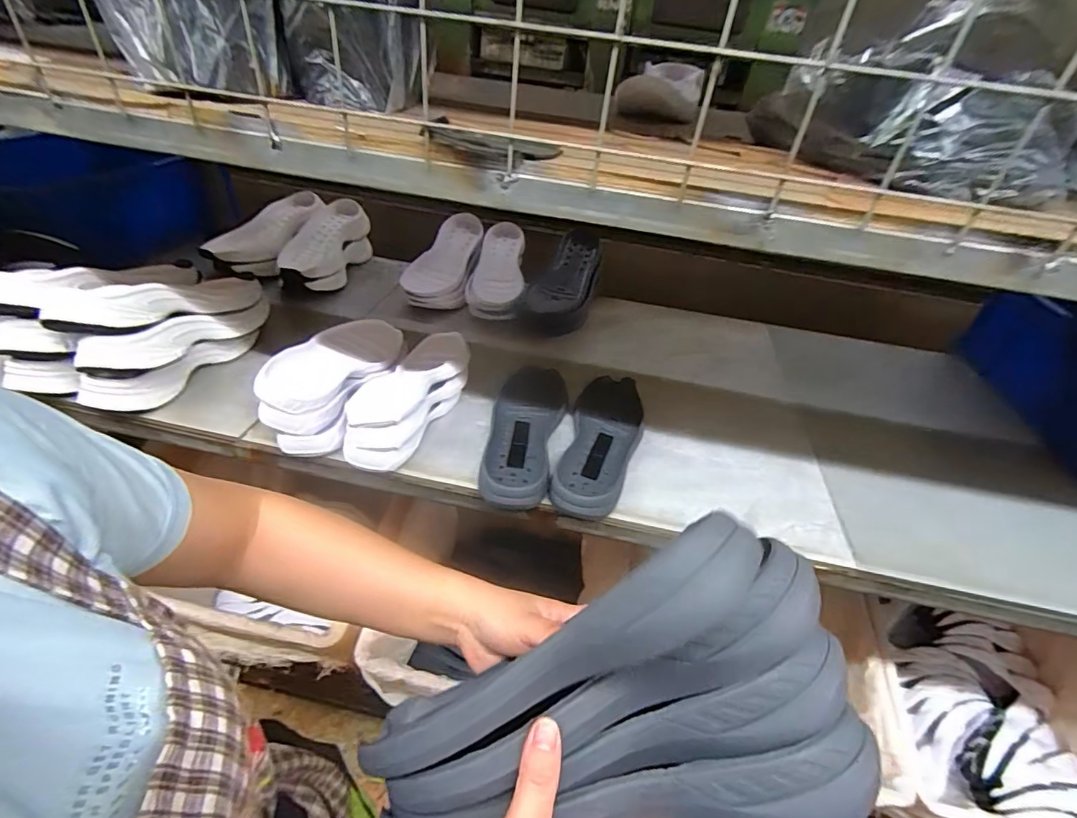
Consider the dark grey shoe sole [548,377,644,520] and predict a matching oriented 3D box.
[{"bbox_3d":[0.091,0.041,0.699,0.099,0.033,0.286,14,38,7],"label":"dark grey shoe sole"}]

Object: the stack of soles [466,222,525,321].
[{"bbox_3d":[-0.085,-0.293,1.026,0.117,0.041,0.277,5,54,-2],"label":"stack of soles"}]

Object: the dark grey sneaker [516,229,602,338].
[{"bbox_3d":[0.068,-0.266,1.006,0.128,0.066,0.296,17,59,14],"label":"dark grey sneaker"}]

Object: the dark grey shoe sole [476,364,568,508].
[{"bbox_3d":[-0.015,0.029,0.700,0.108,0.034,0.285,8,38,-1],"label":"dark grey shoe sole"}]

